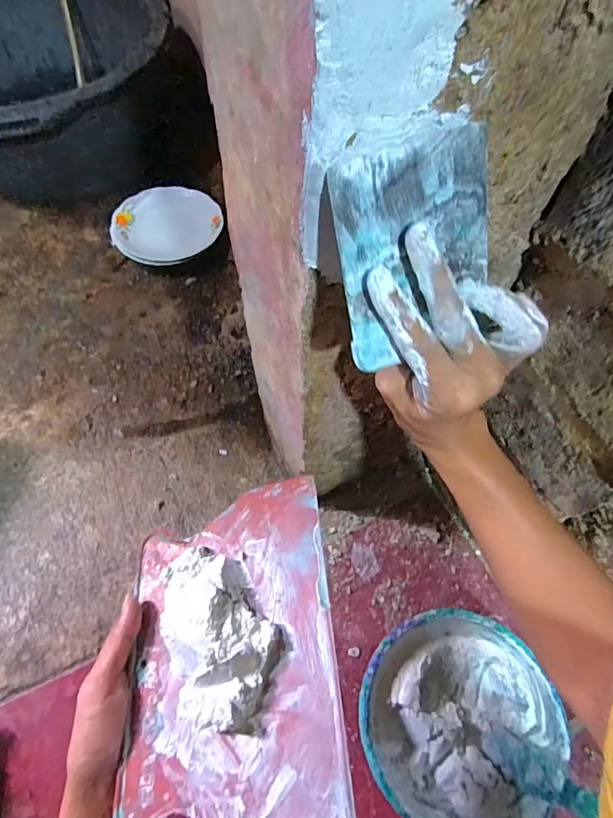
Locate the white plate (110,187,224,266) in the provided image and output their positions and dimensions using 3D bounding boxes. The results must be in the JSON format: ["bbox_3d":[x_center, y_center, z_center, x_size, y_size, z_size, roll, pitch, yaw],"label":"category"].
[{"bbox_3d":[-0.282,-0.364,0.957,0.189,0.041,0.215,12,57,6],"label":"white plate"}]

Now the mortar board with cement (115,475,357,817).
[{"bbox_3d":[-0.052,0.149,0.298,0.136,0.034,0.205,-14,56,9],"label":"mortar board with cement"}]

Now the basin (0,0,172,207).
[{"bbox_3d":[-0.579,-0.721,1.038,0.473,0.222,0.455,-1,61,-4],"label":"basin"}]

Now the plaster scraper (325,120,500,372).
[{"bbox_3d":[0.055,-0.075,0.237,0.077,0.102,0.004,-17,31,-7],"label":"plaster scraper"}]

